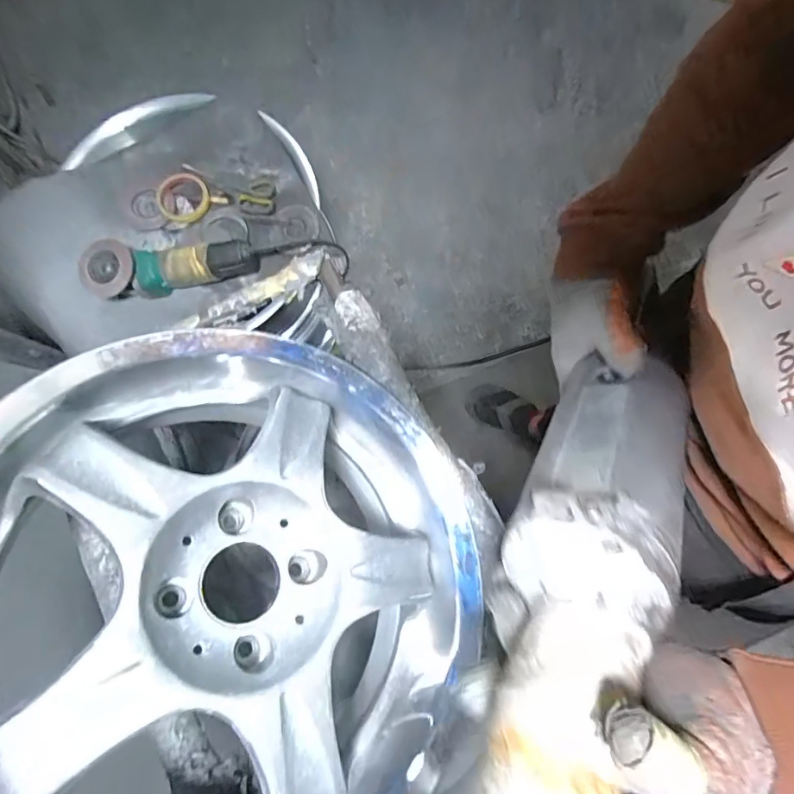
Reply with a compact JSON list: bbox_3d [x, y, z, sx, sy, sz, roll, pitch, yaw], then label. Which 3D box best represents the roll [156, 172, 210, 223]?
[{"bbox_3d":[-0.385,-0.357,0.875,0.092,0.018,0.096,0,79,1],"label":"roll"}]

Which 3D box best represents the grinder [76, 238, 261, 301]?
[{"bbox_3d":[-0.369,-0.226,0.797,0.261,0.070,0.084,-14,80,-2],"label":"grinder"}]

